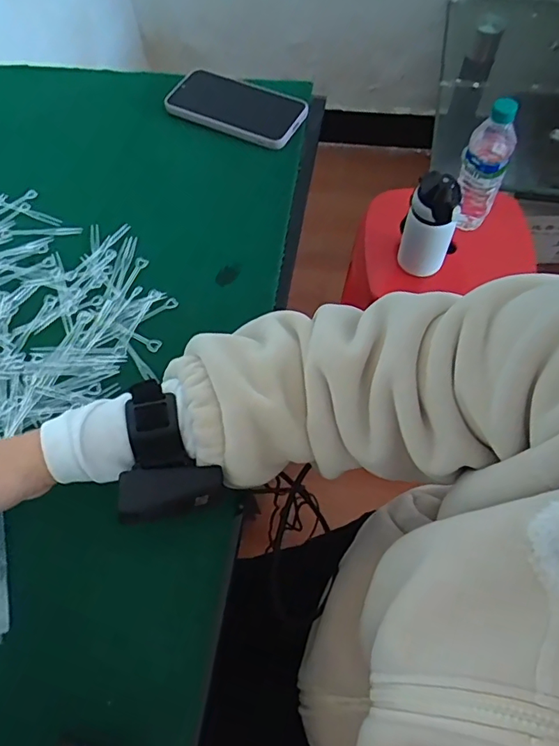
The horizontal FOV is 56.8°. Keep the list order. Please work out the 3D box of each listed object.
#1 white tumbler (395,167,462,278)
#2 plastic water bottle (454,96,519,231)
[{"bbox_3d":[0.235,-0.232,0.808,0.073,0.164,0.061,11,63,9],"label":"white tumbler"},{"bbox_3d":[0.322,-0.327,0.814,0.067,0.227,0.065,16,64,11],"label":"plastic water bottle"}]

